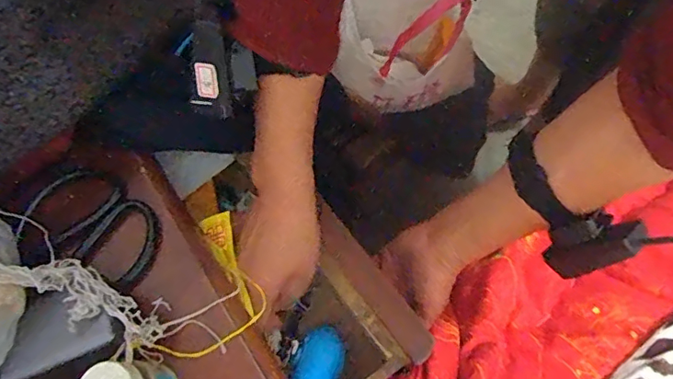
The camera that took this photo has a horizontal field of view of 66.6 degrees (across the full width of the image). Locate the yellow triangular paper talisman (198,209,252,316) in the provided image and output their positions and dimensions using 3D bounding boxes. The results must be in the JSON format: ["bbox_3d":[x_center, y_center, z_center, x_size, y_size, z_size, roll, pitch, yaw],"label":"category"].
[{"bbox_3d":[-0.086,0.058,0.418,0.025,0.011,0.091,-24,69,-9],"label":"yellow triangular paper talisman"}]

